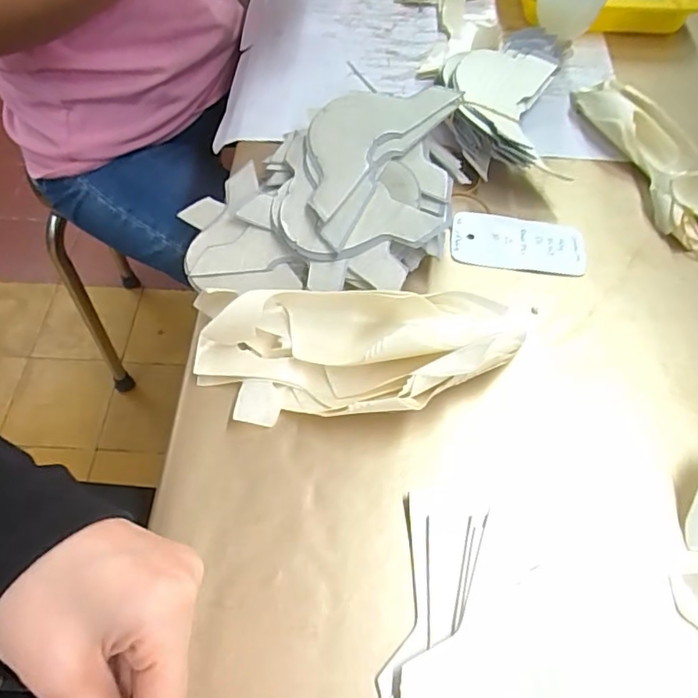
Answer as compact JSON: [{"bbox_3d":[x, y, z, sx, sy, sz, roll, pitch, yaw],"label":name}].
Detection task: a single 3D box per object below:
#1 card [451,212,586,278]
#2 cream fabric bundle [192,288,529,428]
[{"bbox_3d":[0.131,-0.082,0.441,0.100,0.005,0.050,7,66,5],"label":"card"},{"bbox_3d":[0.008,-0.001,0.365,0.213,0.038,0.086,0,59,-2],"label":"cream fabric bundle"}]

